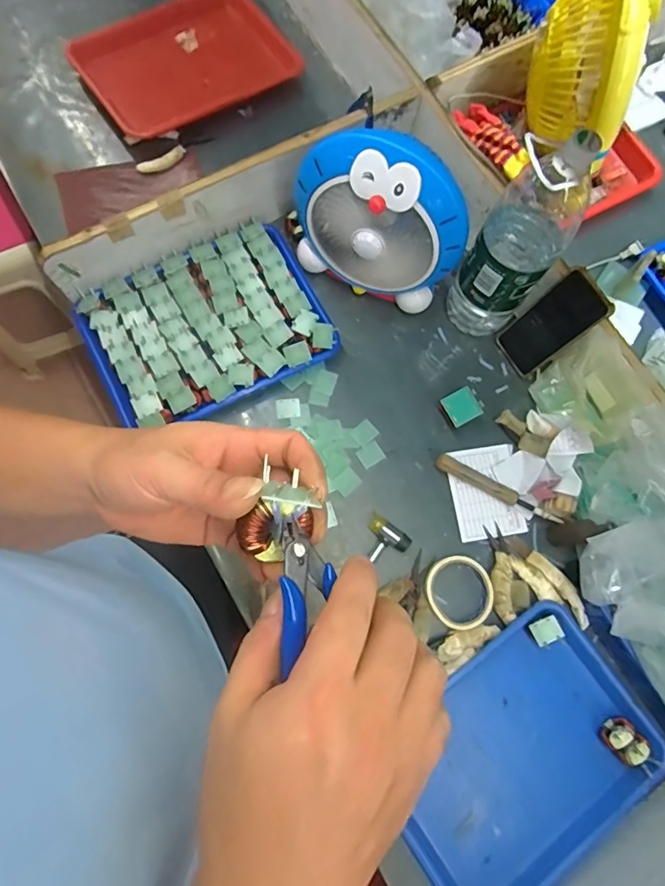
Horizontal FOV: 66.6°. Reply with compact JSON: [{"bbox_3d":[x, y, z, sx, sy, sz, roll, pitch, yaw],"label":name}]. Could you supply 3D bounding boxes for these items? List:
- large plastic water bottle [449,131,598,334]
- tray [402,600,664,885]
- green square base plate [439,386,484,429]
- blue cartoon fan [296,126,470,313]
[{"bbox_3d":[0.237,-0.259,0.653,0.095,0.322,0.111,31,76,5],"label":"large plastic water bottle"},{"bbox_3d":[0.233,0.402,0.642,0.340,0.044,0.254,-38,81,-11],"label":"tray"},{"bbox_3d":[0.186,-0.052,0.723,0.050,0.010,0.048,-27,77,-8],"label":"green square base plate"},{"bbox_3d":[0.063,-0.293,0.681,0.222,0.217,0.094,23,76,3],"label":"blue cartoon fan"}]

